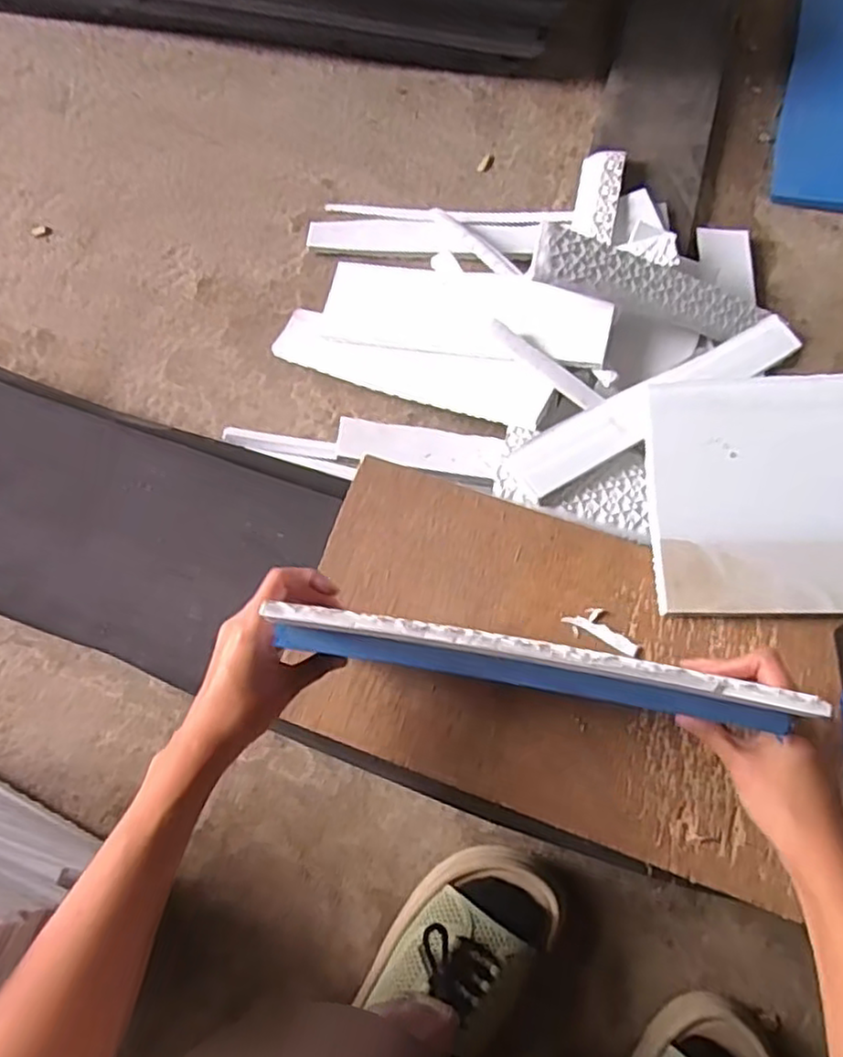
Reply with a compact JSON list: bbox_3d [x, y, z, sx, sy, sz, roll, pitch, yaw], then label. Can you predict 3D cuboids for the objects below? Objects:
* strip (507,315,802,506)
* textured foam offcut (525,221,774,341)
[{"bbox_3d":[0.204,-0.111,0.593,0.273,0.018,0.053,-30,75,-7],"label":"strip"},{"bbox_3d":[0.214,-0.218,0.623,0.239,0.020,0.050,11,71,-16],"label":"textured foam offcut"}]

